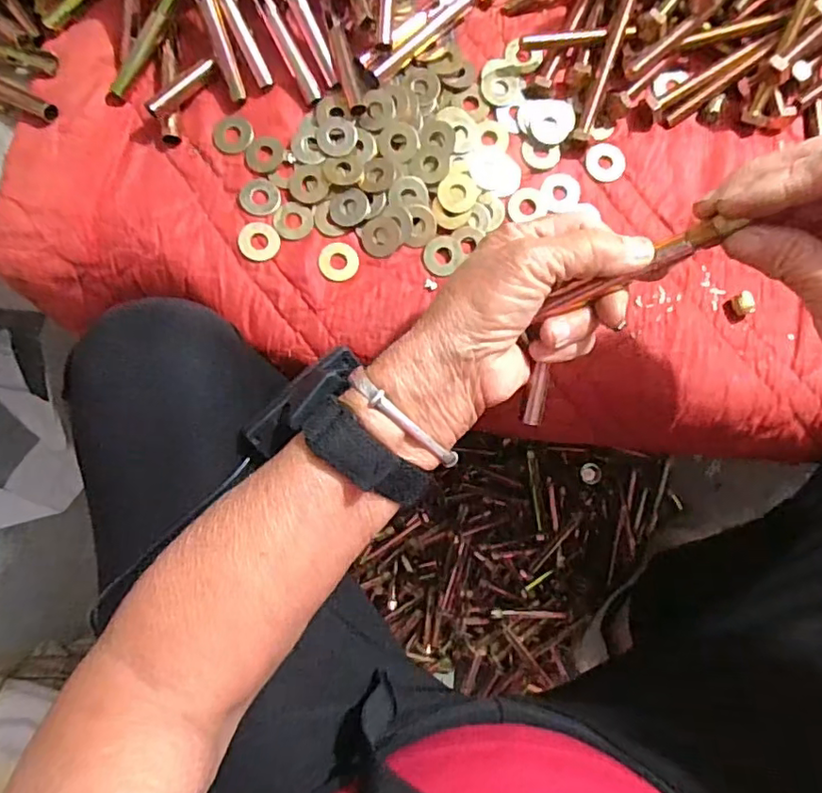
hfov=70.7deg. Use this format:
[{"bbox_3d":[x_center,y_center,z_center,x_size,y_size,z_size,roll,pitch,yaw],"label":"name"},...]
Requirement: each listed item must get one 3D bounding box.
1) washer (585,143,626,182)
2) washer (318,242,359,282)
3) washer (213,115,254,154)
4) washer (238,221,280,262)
[{"bbox_3d":[0.125,-0.150,0.370,0.025,0.004,0.024,0,85,0],"label":"washer"},{"bbox_3d":[-0.045,-0.083,0.358,0.024,0.004,0.024,0,85,0],"label":"washer"},{"bbox_3d":[-0.114,-0.167,0.368,0.024,0.004,0.025,0,85,0],"label":"washer"},{"bbox_3d":[-0.094,-0.096,0.358,0.024,0.005,0.024,0,85,0],"label":"washer"}]

